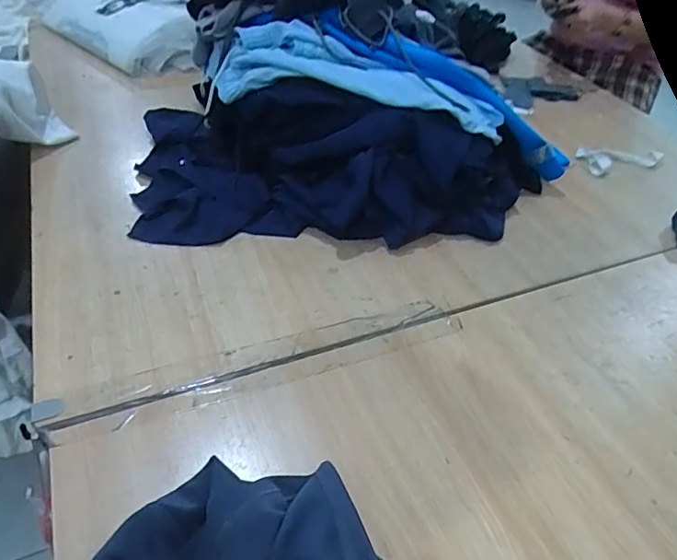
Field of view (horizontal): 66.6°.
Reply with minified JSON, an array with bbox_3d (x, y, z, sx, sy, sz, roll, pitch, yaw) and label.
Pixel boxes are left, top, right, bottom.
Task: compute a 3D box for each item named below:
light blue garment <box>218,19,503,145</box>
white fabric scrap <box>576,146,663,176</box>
[{"bbox_3d":[0.019,-0.284,0.727,0.432,0.102,0.072,12,43,6],"label":"light blue garment"},{"bbox_3d":[0.504,-0.218,0.930,0.153,0.024,0.067,-11,45,-16],"label":"white fabric scrap"}]

